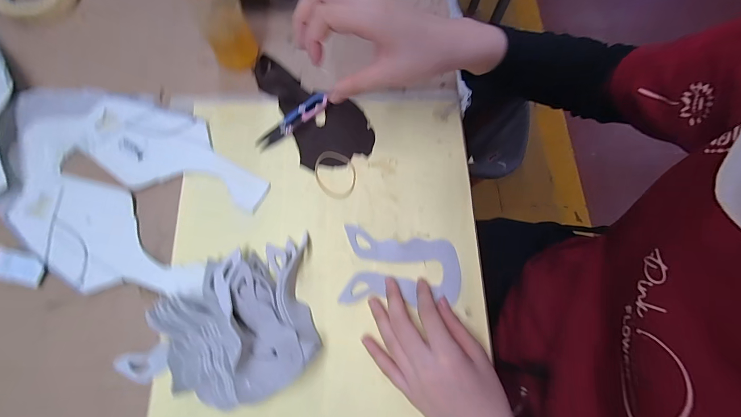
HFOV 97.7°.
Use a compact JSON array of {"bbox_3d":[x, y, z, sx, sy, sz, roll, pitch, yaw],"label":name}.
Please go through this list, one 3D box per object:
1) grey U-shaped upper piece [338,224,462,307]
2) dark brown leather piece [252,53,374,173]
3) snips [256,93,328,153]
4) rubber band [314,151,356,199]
[{"bbox_3d":[0.032,0.059,0.333,0.118,0.004,0.075,3,76,1],"label":"grey U-shaped upper piece"},{"bbox_3d":[-0.064,-0.120,0.375,0.089,0.013,0.153,-27,76,-9],"label":"dark brown leather piece"},{"bbox_3d":[-0.089,-0.100,0.372,0.096,0.005,0.020,-39,79,-4],"label":"snips"},{"bbox_3d":[-0.039,-0.038,0.357,0.046,0.004,0.053,7,74,0],"label":"rubber band"}]

